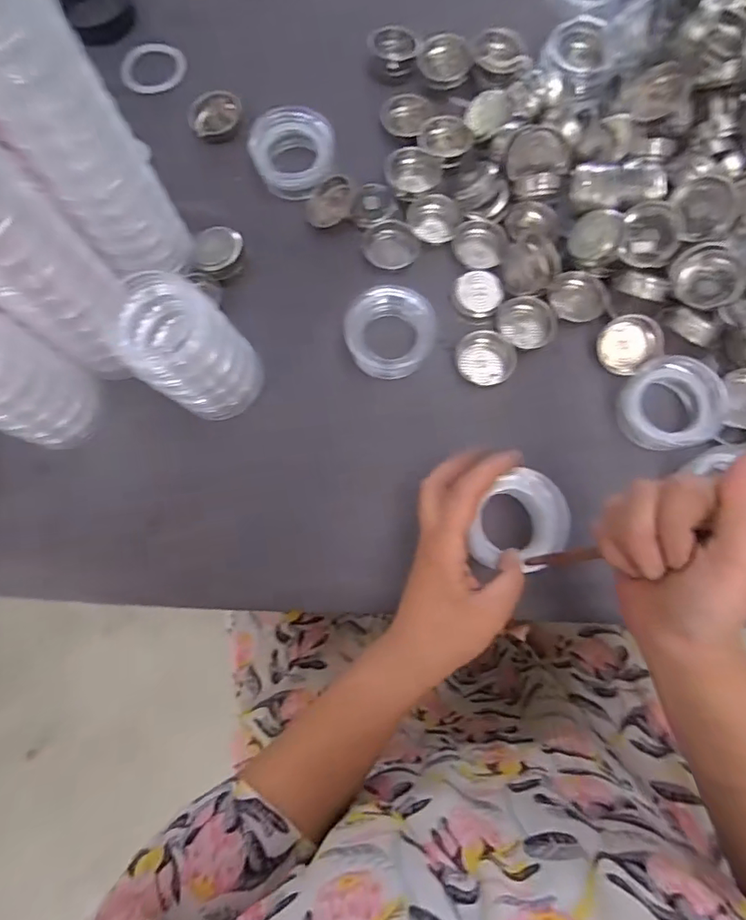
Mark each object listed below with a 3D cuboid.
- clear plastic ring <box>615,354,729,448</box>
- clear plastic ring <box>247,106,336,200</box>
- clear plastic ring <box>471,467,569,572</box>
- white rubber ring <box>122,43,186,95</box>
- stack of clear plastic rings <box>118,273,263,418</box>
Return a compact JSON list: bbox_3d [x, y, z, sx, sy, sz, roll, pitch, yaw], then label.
[{"bbox_3d":[0.226,-0.042,0.386,0.068,0.019,0.067,-20,88,16],"label":"clear plastic ring"},{"bbox_3d":[-0.069,-0.269,0.436,0.064,0.026,0.068,0,77,1],"label":"clear plastic ring"},{"bbox_3d":[0.098,0.044,0.338,0.070,0.015,0.058,-37,79,-7],"label":"clear plastic ring"},{"bbox_3d":[-0.210,-0.377,0.483,0.059,0.004,0.059,0,77,1],"label":"white rubber ring"},{"bbox_3d":[-0.129,-0.075,0.358,0.069,0.104,0.062,21,78,6],"label":"stack of clear plastic rings"}]

